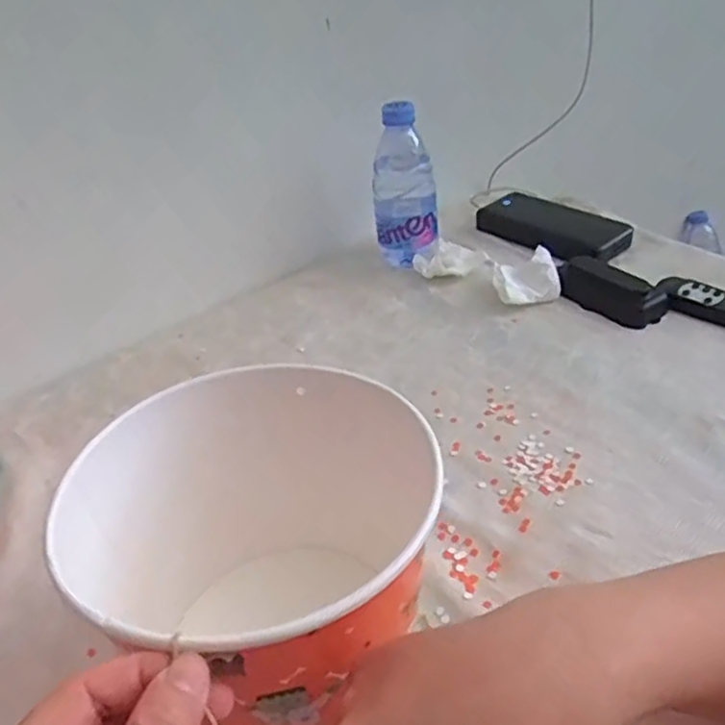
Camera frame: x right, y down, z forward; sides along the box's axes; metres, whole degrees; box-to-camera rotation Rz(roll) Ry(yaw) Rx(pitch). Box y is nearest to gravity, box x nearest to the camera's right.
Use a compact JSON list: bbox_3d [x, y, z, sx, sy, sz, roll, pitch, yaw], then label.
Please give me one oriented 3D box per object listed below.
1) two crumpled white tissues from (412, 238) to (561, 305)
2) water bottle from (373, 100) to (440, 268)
[{"bbox_3d":[0.120,-0.094,0.658,0.139,0.032,0.060,25,45,36],"label":"two crumpled white tissues"},{"bbox_3d":[0.044,-0.178,0.700,0.065,0.149,0.054,-4,35,3],"label":"water bottle"}]

